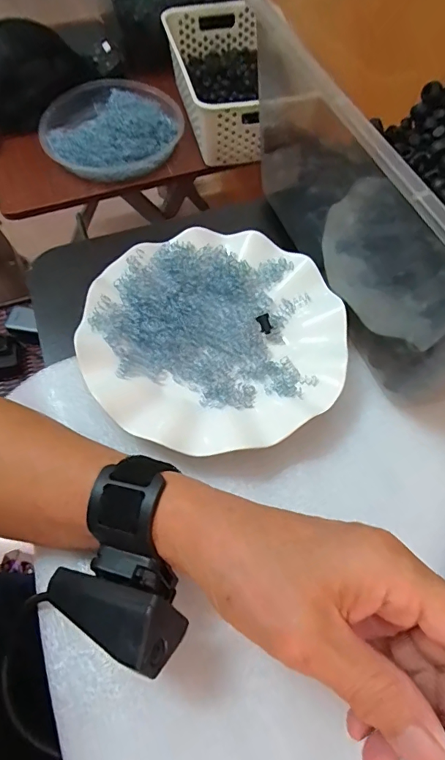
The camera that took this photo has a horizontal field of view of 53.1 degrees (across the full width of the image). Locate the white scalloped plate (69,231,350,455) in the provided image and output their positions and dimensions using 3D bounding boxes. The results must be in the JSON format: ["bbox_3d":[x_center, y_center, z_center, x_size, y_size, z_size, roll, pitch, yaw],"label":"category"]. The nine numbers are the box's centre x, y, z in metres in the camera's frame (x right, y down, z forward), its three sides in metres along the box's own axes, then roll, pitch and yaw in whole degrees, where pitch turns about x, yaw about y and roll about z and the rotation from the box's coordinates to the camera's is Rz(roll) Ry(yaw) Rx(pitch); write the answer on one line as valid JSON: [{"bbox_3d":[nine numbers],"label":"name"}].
[{"bbox_3d":[-0.006,-0.033,0.318,0.176,0.023,0.178,0,62,0],"label":"white scalloped plate"}]

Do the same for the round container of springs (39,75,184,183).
[{"bbox_3d":[-0.190,-0.430,0.753,0.225,0.055,0.217,0,62,0],"label":"round container of springs"}]

